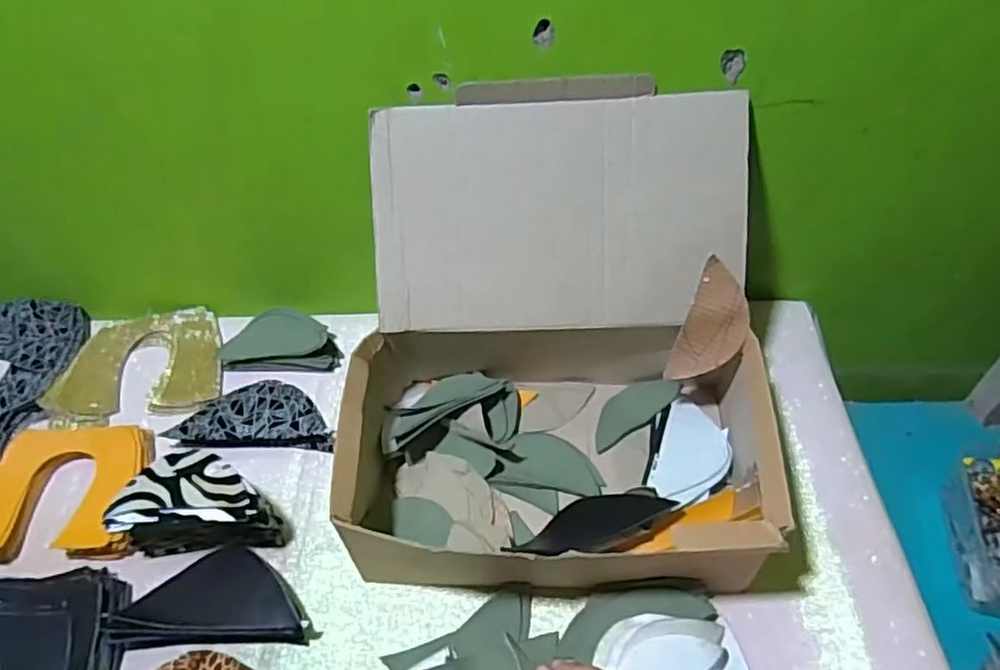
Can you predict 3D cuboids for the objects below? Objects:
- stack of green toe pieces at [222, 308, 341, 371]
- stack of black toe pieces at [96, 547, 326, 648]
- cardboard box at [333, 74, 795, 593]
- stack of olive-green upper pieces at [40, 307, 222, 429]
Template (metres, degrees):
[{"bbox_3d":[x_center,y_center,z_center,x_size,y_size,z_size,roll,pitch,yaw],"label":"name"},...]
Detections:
[{"bbox_3d":[-0.235,0.006,0.689,0.124,0.034,0.061,0,49,3],"label":"stack of green toe pieces"},{"bbox_3d":[-0.225,0.209,0.522,0.153,0.022,0.071,-1,49,2],"label":"stack of black toe pieces"},{"bbox_3d":[0.045,0.006,0.533,0.333,0.251,0.319,2,50,4],"label":"cardboard box"},{"bbox_3d":[-0.381,0.030,0.698,0.162,0.026,0.130,-8,49,-4],"label":"stack of olive-green upper pieces"}]

